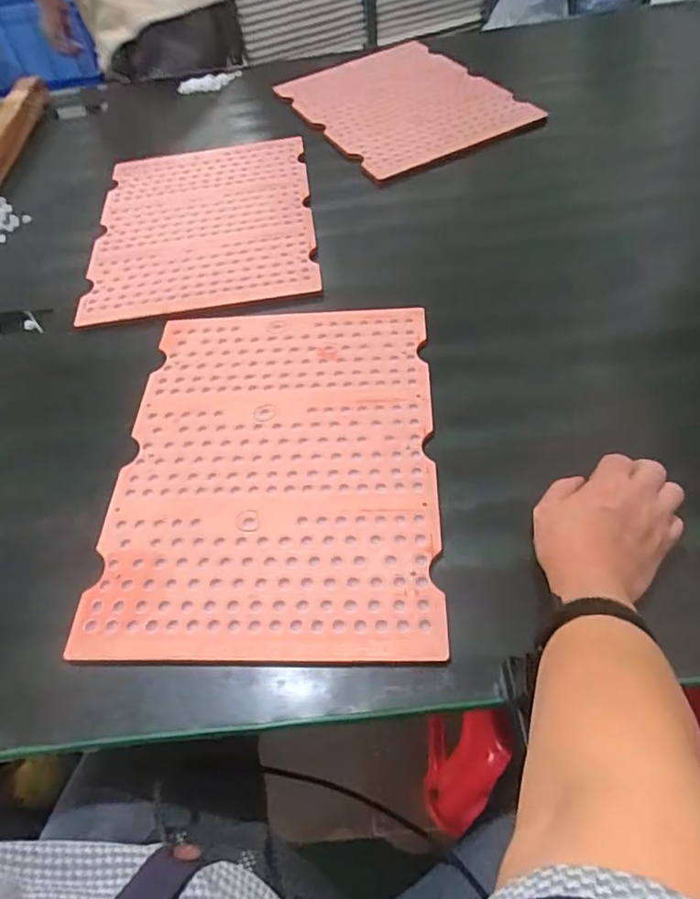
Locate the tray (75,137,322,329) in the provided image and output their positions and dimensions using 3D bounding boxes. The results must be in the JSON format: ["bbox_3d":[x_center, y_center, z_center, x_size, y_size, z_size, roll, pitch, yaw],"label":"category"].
[{"bbox_3d":[-0.205,-0.324,0.816,0.294,0.017,0.384,-7,53,-2],"label":"tray"}]

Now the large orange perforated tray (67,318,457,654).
[{"bbox_3d":[-0.070,0.005,0.544,0.288,0.011,0.378,-1,53,3],"label":"large orange perforated tray"}]

